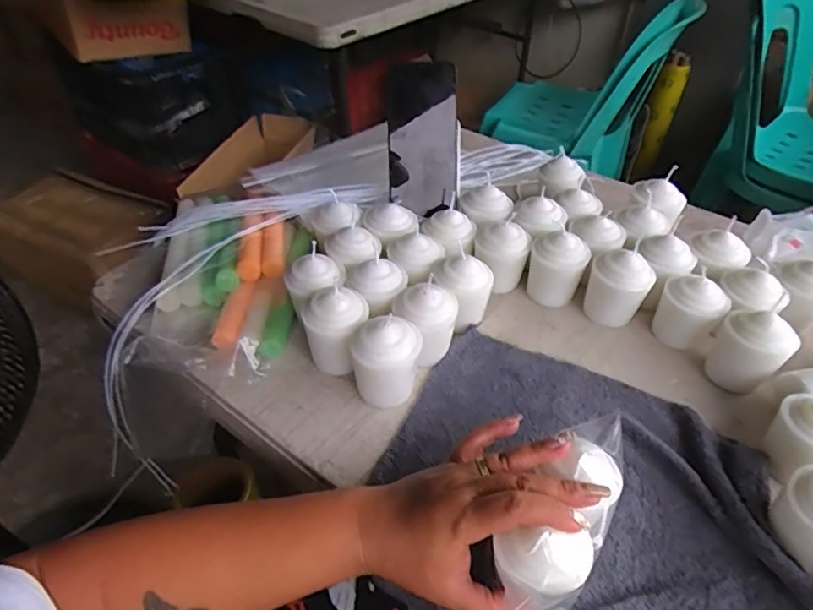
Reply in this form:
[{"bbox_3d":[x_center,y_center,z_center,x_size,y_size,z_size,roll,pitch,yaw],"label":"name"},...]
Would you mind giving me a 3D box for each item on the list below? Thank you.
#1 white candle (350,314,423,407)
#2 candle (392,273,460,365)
[{"bbox_3d":[-0.017,0.049,0.448,0.058,0.077,0.054,-3,43,-3],"label":"white candle"},{"bbox_3d":[0.020,0.013,0.491,0.054,0.068,0.052,0,43,0],"label":"candle"}]

